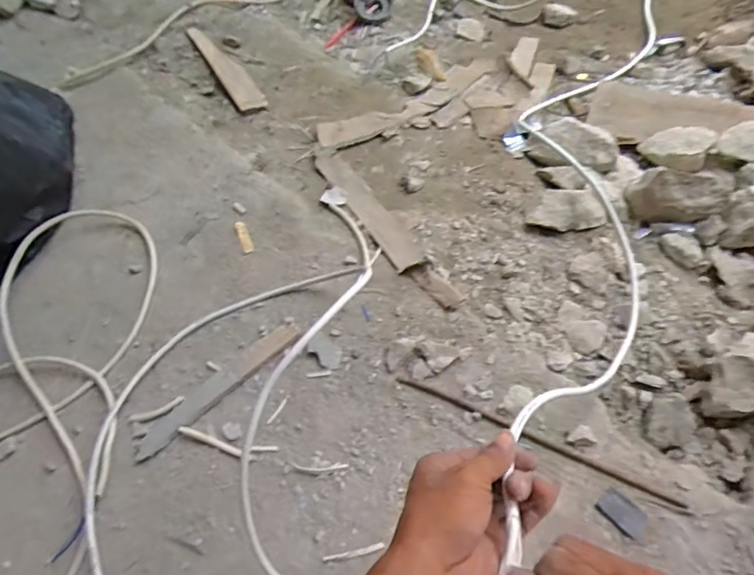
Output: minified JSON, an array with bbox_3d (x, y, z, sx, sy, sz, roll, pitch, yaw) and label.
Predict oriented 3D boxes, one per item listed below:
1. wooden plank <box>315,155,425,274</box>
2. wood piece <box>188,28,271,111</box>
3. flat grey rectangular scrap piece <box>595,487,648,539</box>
[{"bbox_3d":[-0.017,-0.131,0.782,0.050,0.009,0.280,-28,59,-13],"label":"wooden plank"},{"bbox_3d":[-0.310,-0.454,0.989,0.055,0.011,0.290,-30,64,-10],"label":"wood piece"},{"bbox_3d":[0.282,0.257,0.551,0.036,0.016,0.047,-41,66,-15],"label":"flat grey rectangular scrap piece"}]

